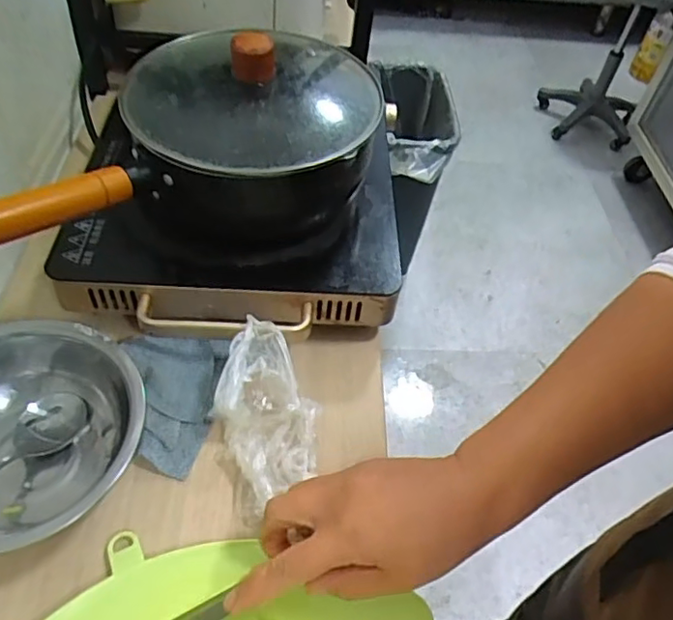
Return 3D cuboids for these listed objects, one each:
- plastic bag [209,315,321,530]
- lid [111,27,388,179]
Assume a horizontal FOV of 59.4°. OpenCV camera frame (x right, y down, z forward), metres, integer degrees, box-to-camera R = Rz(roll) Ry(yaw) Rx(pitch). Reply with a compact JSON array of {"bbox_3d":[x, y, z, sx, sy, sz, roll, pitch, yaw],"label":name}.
[{"bbox_3d":[-0.051,0.079,0.426,0.072,0.050,0.136,-3,51,-8],"label":"plastic bag"},{"bbox_3d":[-0.067,-0.187,0.469,0.195,0.051,0.207,3,50,-3],"label":"lid"}]

